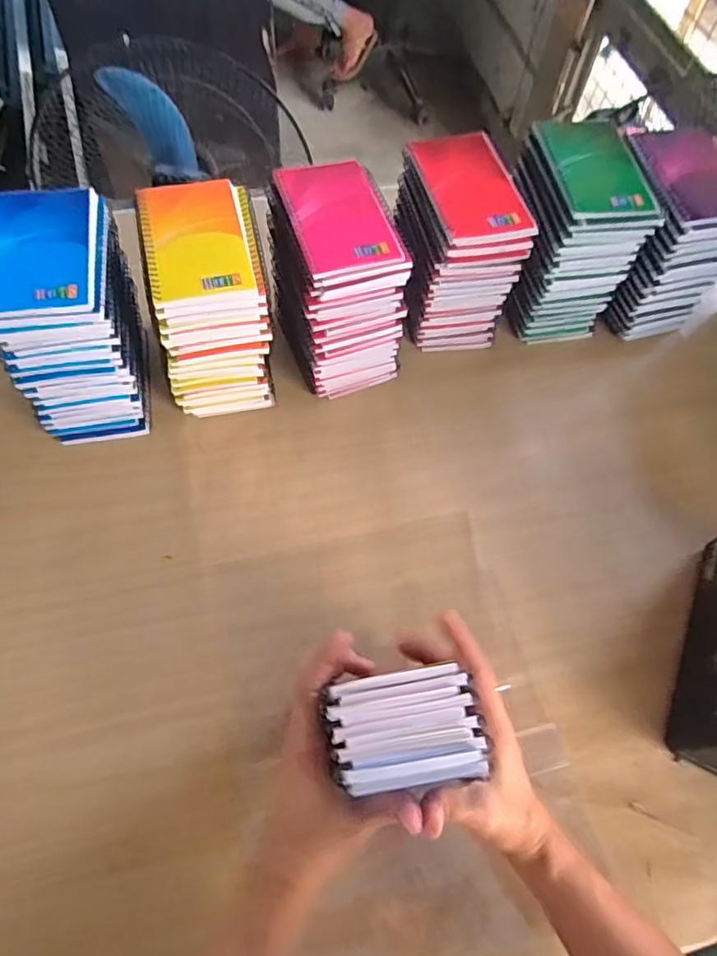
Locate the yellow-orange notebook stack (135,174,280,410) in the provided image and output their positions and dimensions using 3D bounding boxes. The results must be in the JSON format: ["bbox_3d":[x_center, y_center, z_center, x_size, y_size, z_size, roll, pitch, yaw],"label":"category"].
[{"bbox_3d":[-0.135,-0.159,0.530,0.090,0.169,0.132,-8,62,-8],"label":"yellow-orange notebook stack"}]

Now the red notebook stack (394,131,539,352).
[{"bbox_3d":[0.097,-0.228,0.584,0.094,0.177,0.129,-14,63,-11],"label":"red notebook stack"}]

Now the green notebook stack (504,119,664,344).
[{"bbox_3d":[0.224,-0.255,0.614,0.109,0.182,0.127,-5,62,-7],"label":"green notebook stack"}]

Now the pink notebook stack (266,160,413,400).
[{"bbox_3d":[-0.022,-0.186,0.556,0.099,0.171,0.134,-18,64,-13],"label":"pink notebook stack"}]

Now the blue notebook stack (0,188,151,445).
[{"bbox_3d":[-0.252,-0.135,0.513,0.093,0.173,0.136,-7,62,-7],"label":"blue notebook stack"}]

